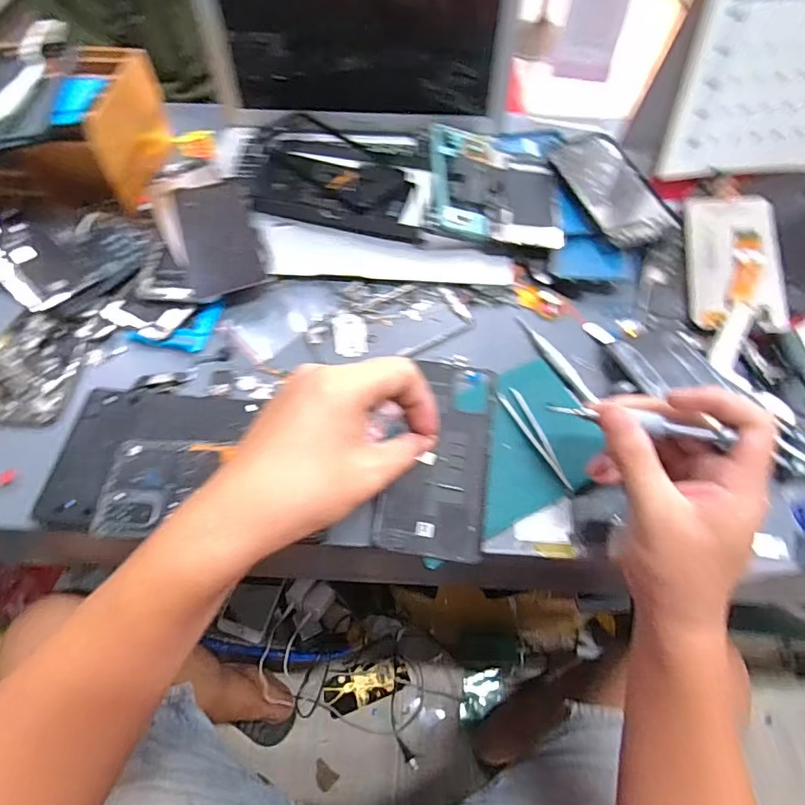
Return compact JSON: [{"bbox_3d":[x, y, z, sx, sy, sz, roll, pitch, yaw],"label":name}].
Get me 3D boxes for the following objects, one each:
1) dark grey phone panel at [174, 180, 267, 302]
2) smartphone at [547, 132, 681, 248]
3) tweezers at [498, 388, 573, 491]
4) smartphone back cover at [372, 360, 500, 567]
[{"bbox_3d":[-0.179,-0.164,0.490,0.063,0.005,0.139,-12,67,-19],"label":"dark grey phone panel"},{"bbox_3d":[0.209,-0.219,0.508,0.075,0.014,0.158,-15,60,-9],"label":"smartphone"},{"bbox_3d":[0.099,0.026,0.373,0.016,0.009,0.090,-19,60,-11],"label":"tweezers"},{"bbox_3d":[0.029,0.036,0.375,0.071,0.010,0.158,8,59,5],"label":"smartphone back cover"}]

